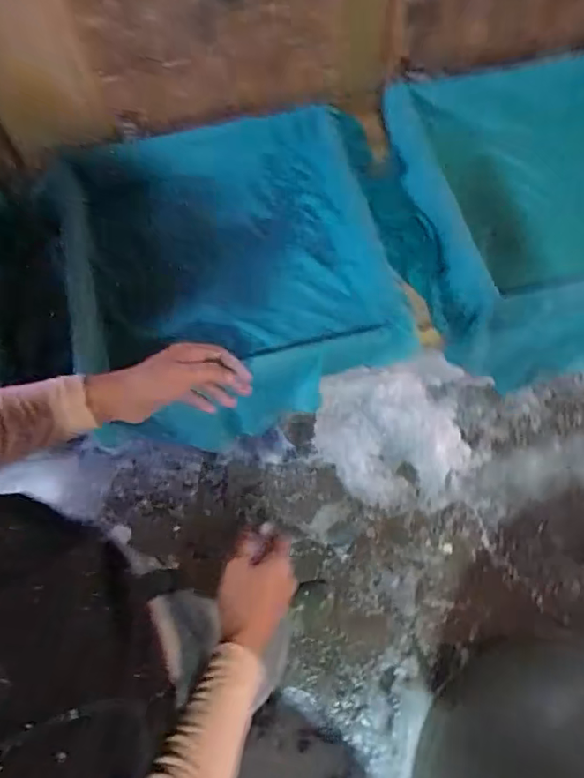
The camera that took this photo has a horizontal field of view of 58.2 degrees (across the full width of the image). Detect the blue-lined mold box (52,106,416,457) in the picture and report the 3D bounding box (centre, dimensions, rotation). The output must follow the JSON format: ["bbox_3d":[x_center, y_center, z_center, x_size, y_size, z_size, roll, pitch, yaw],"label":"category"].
[{"bbox_3d":[-0.131,-0.211,0.934,0.537,0.180,0.533,-15,68,-6],"label":"blue-lined mold box"}]

